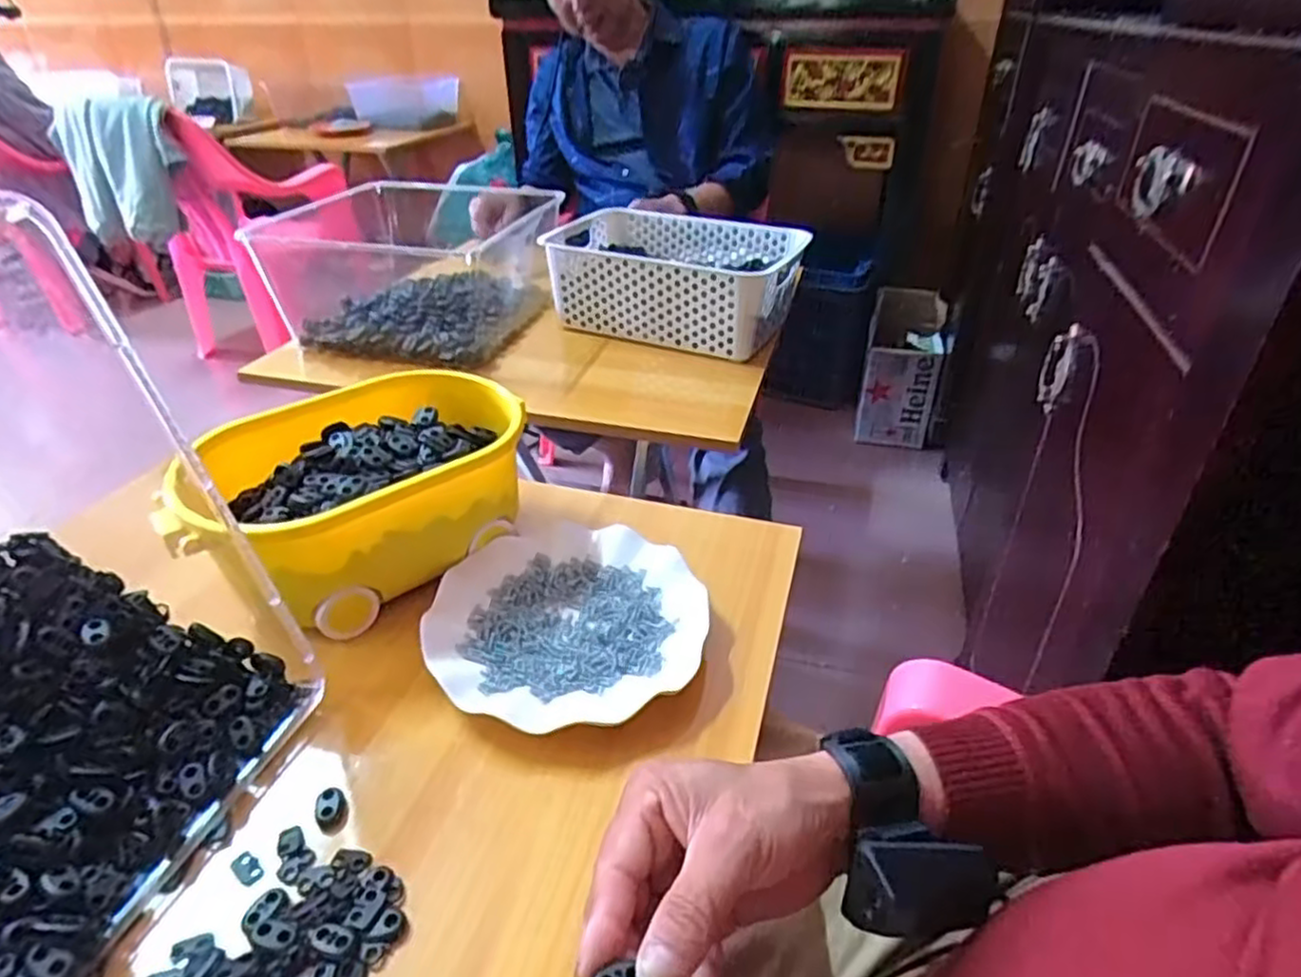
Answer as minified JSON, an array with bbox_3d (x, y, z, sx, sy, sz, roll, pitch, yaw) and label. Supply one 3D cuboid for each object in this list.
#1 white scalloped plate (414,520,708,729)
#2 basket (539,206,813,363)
[{"bbox_3d":[-0.054,0.085,0.491,0.176,0.022,0.182,0,34,0],"label":"white scalloped plate"},{"bbox_3d":[0.036,-0.279,0.956,0.302,0.112,0.214,14,37,21],"label":"basket"}]

